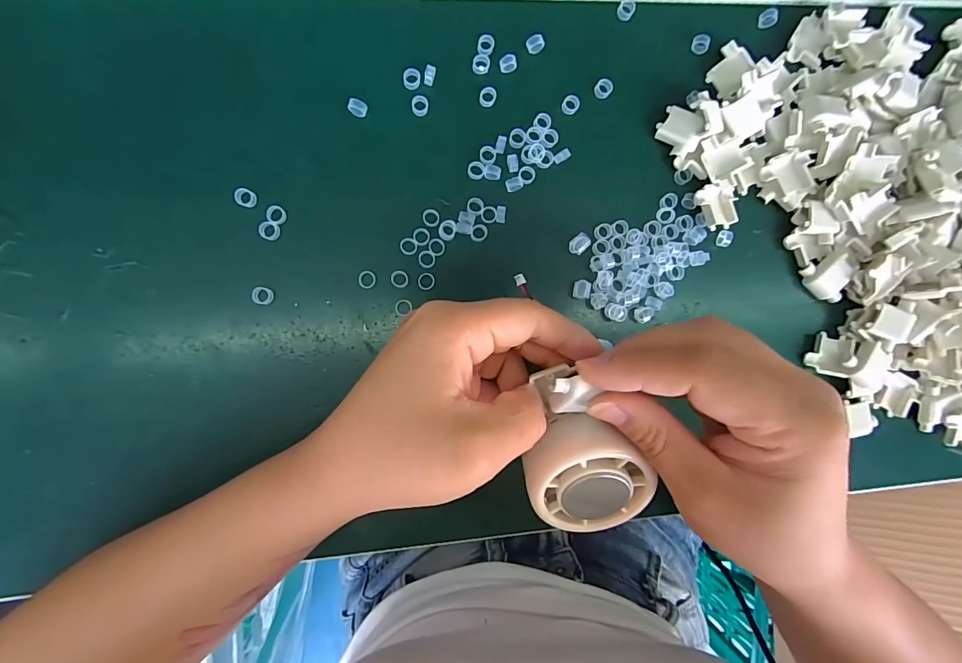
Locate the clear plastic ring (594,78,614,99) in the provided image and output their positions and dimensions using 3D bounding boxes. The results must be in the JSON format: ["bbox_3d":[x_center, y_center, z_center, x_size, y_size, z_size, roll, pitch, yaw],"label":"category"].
[{"bbox_3d":[0.069,-0.137,0.235,0.009,0.004,0.011,33,88,-6],"label":"clear plastic ring"}]

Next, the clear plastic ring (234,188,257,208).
[{"bbox_3d":[-0.120,-0.068,0.213,0.010,0.004,0.009,33,88,-6],"label":"clear plastic ring"}]

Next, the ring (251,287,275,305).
[{"bbox_3d":[-0.113,-0.018,0.217,0.010,0.004,0.009,5,91,-7],"label":"ring"}]

